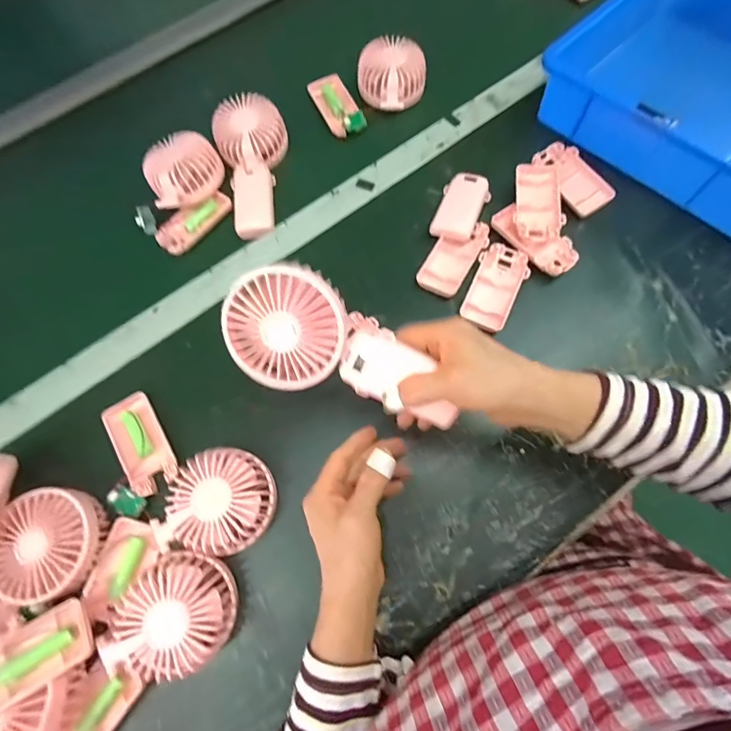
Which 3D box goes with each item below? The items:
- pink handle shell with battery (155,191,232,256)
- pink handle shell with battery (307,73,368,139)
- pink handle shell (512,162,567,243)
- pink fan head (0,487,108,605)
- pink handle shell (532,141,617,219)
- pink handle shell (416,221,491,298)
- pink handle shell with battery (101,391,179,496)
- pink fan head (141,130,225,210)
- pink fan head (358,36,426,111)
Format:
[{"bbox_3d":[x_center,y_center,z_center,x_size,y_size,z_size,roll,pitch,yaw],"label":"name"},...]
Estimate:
[{"bbox_3d":[-0.208,-0.176,0.498,0.042,0.014,0.096,40,78,13],"label":"pink handle shell with battery"},{"bbox_3d":[-0.037,-0.344,0.534,0.045,0.021,0.110,-24,73,-6],"label":"pink handle shell with battery"},{"bbox_3d":[0.189,-0.180,0.450,0.047,0.019,0.101,4,73,3],"label":"pink handle shell"},{"bbox_3d":[-0.274,0.153,0.349,0.084,0.036,0.086,-1,73,2],"label":"pink fan head"},{"bbox_3d":[0.238,-0.217,0.467,0.048,0.010,0.097,-28,74,-7],"label":"pink handle shell"},{"bbox_3d":[0.096,-0.119,0.441,0.048,0.012,0.097,34,77,11],"label":"pink handle shell"},{"bbox_3d":[-0.217,0.075,0.394,0.044,0.012,0.095,-30,74,-7],"label":"pink handle shell with battery"},{"bbox_3d":[-0.216,-0.234,0.482,0.085,0.031,0.076,-23,73,-5],"label":"pink fan head"},{"bbox_3d":[0.034,-0.378,0.524,0.086,0.036,0.091,1,73,2],"label":"pink fan head"}]

